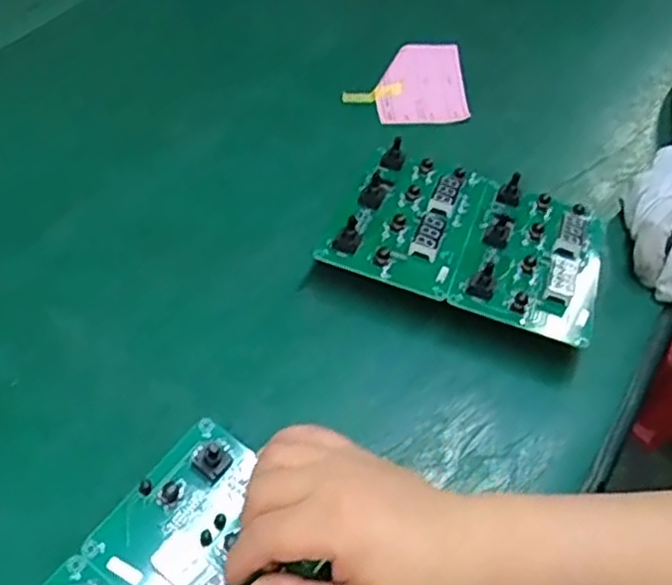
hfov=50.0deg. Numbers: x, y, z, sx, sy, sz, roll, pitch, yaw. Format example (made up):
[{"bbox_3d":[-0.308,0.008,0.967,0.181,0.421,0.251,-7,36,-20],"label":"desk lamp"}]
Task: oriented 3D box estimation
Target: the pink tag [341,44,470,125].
[{"bbox_3d":[0.066,-0.192,0.677,0.110,0.015,0.081,-10,80,-3],"label":"pink tag"}]

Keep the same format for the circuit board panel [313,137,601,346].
[{"bbox_3d":[0.106,-0.042,0.550,0.191,0.026,0.149,20,47,10],"label":"circuit board panel"}]

